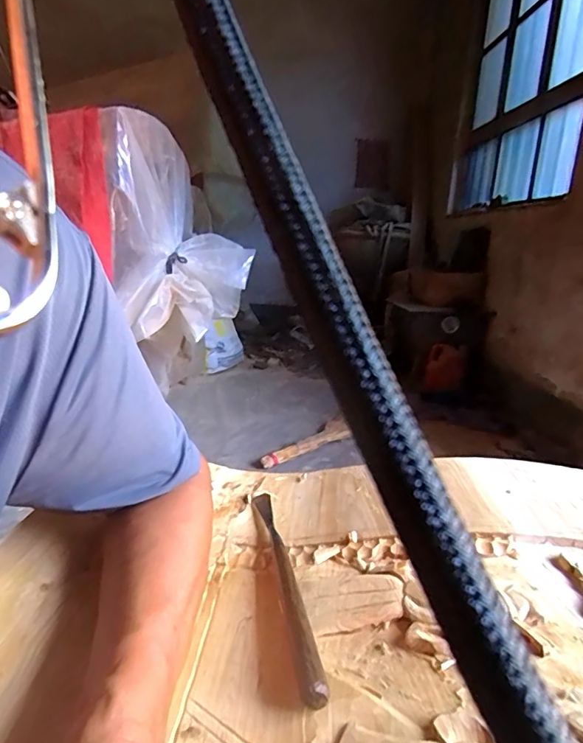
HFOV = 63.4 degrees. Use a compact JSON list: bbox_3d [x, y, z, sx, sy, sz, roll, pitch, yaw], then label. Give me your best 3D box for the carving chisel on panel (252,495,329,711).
[{"bbox_3d":[-0.009,0.163,0.390,0.016,0.012,0.252,1,10,-11],"label":"carving chisel on panel"}]

